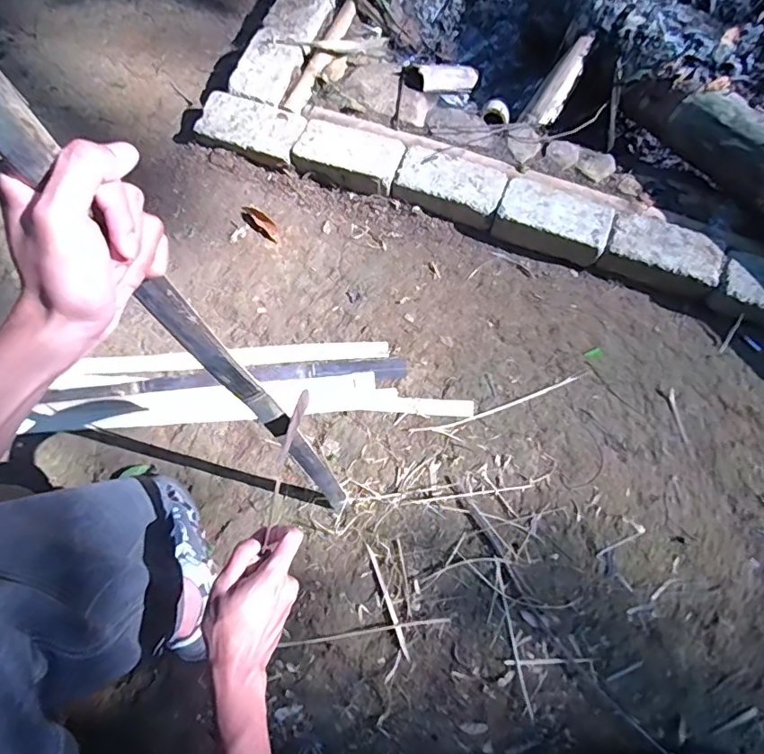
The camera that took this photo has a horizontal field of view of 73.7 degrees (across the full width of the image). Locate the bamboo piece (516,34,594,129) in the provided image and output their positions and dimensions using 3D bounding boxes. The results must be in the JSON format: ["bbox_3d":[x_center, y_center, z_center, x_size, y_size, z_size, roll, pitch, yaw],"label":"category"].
[{"bbox_3d":[0.380,-0.629,1.093,0.074,0.043,0.221,36,98,13],"label":"bamboo piece"}]

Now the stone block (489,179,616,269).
[{"bbox_3d":[0.331,-0.302,1.003,0.211,0.077,0.125,17,69,6],"label":"stone block"}]

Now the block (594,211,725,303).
[{"bbox_3d":[0.533,-0.233,0.983,0.205,0.074,0.116,23,70,8],"label":"block"}]

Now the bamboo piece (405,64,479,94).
[{"bbox_3d":[0.144,-0.679,1.158,0.245,0.041,0.072,-30,70,-38],"label":"bamboo piece"}]

